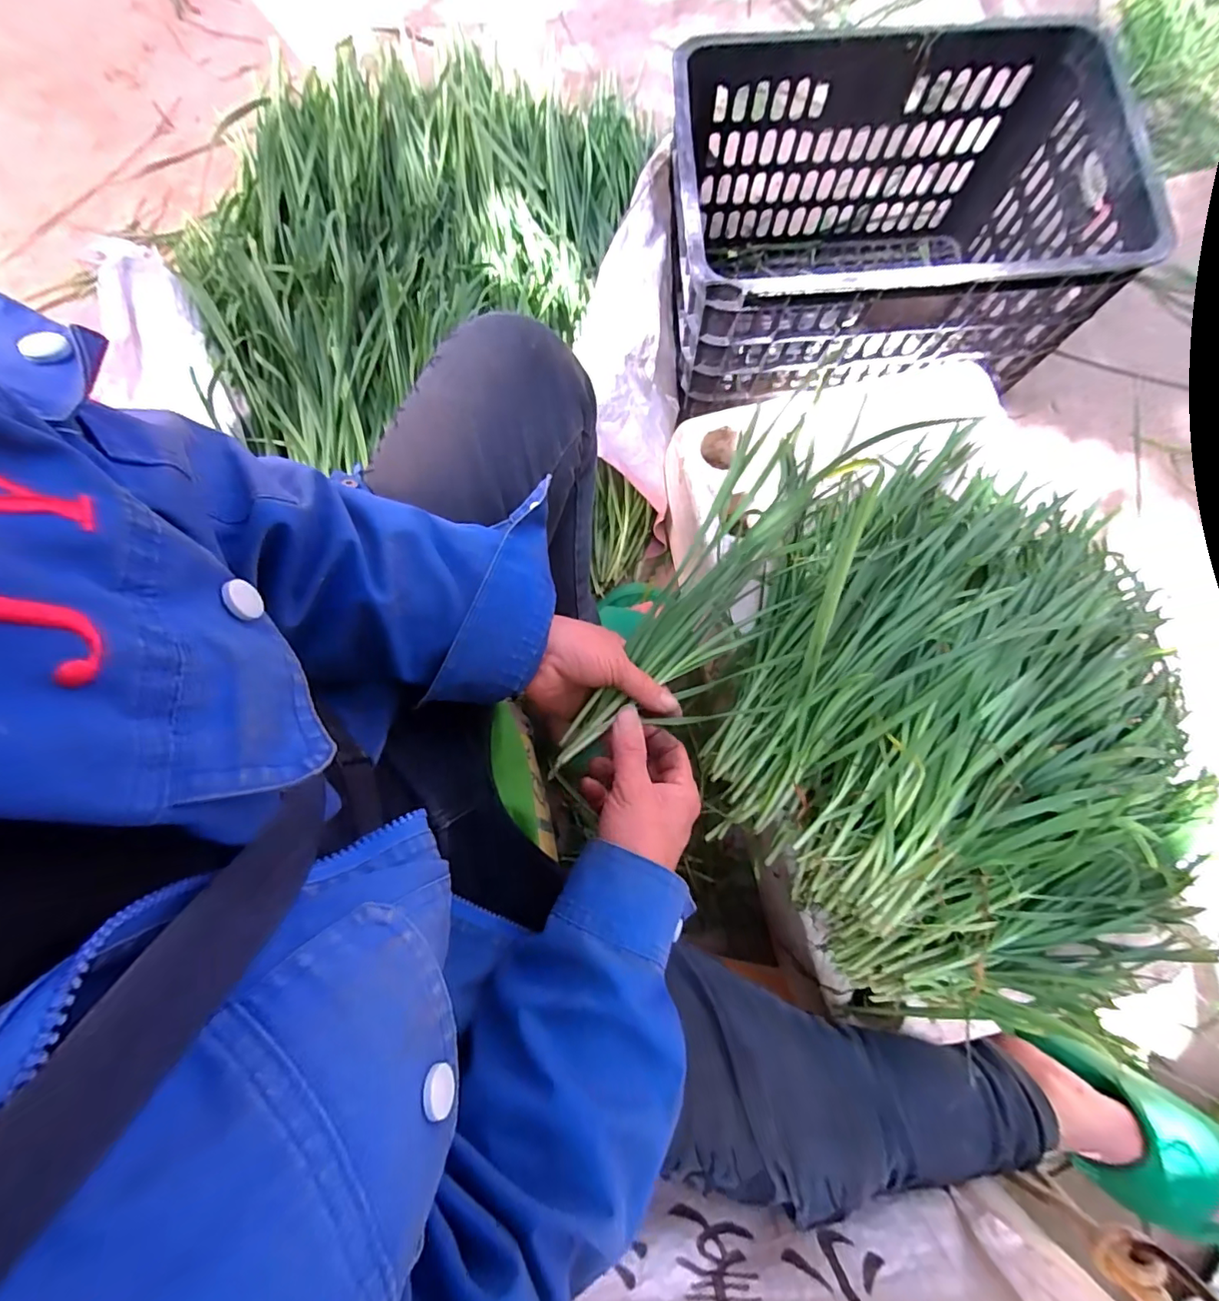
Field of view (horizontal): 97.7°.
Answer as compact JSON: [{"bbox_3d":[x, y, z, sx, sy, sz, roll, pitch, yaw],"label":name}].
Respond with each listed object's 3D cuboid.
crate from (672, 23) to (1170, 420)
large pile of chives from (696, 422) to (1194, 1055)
[{"bbox_3d":[0.323,-0.512,0.687,0.481,0.258,0.340,0,80,1],"label":"crate"},{"bbox_3d":[0.348,0.057,0.463,0.430,0.128,0.486,23,81,5],"label":"large pile of chives"}]

